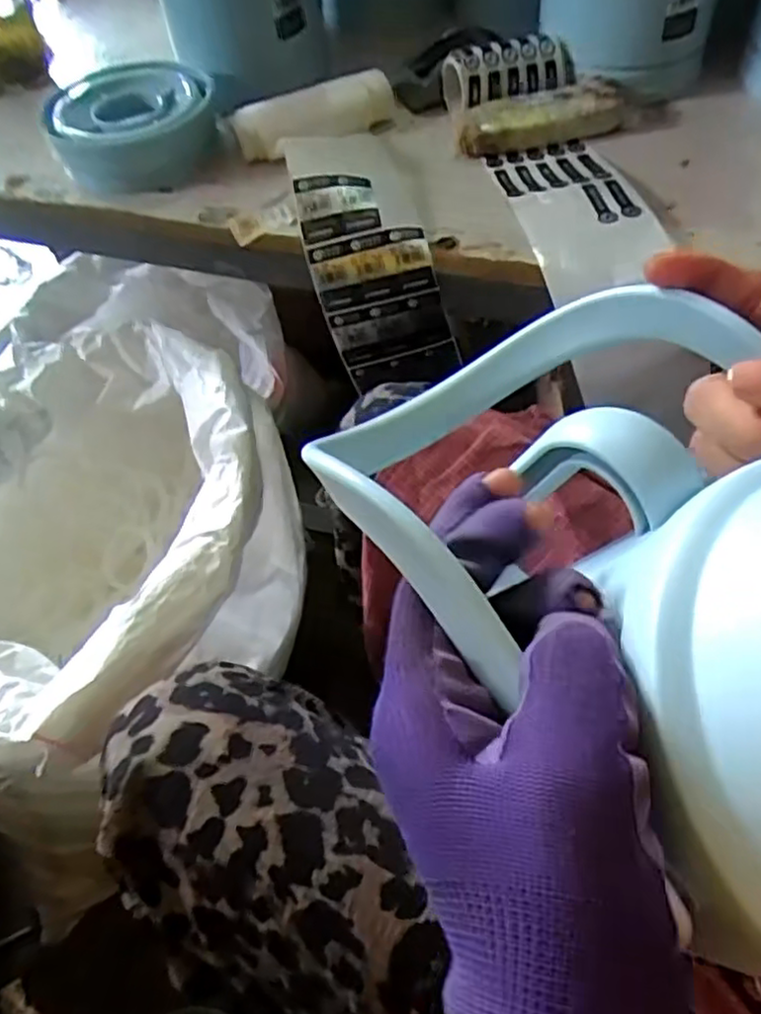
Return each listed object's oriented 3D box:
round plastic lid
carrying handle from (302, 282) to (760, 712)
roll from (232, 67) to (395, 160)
[{"bbox_3d":[-0.228,-0.358,0.657,0.142,0.057,0.147,-4,55,2],"label":"round plastic lid"},{"bbox_3d":[0.059,-0.023,0.259,0.156,0.071,0.130,-33,59,-17],"label":"carrying handle"},{"bbox_3d":[-0.061,-0.369,0.651,0.151,0.033,0.044,-18,56,-8],"label":"roll"}]

